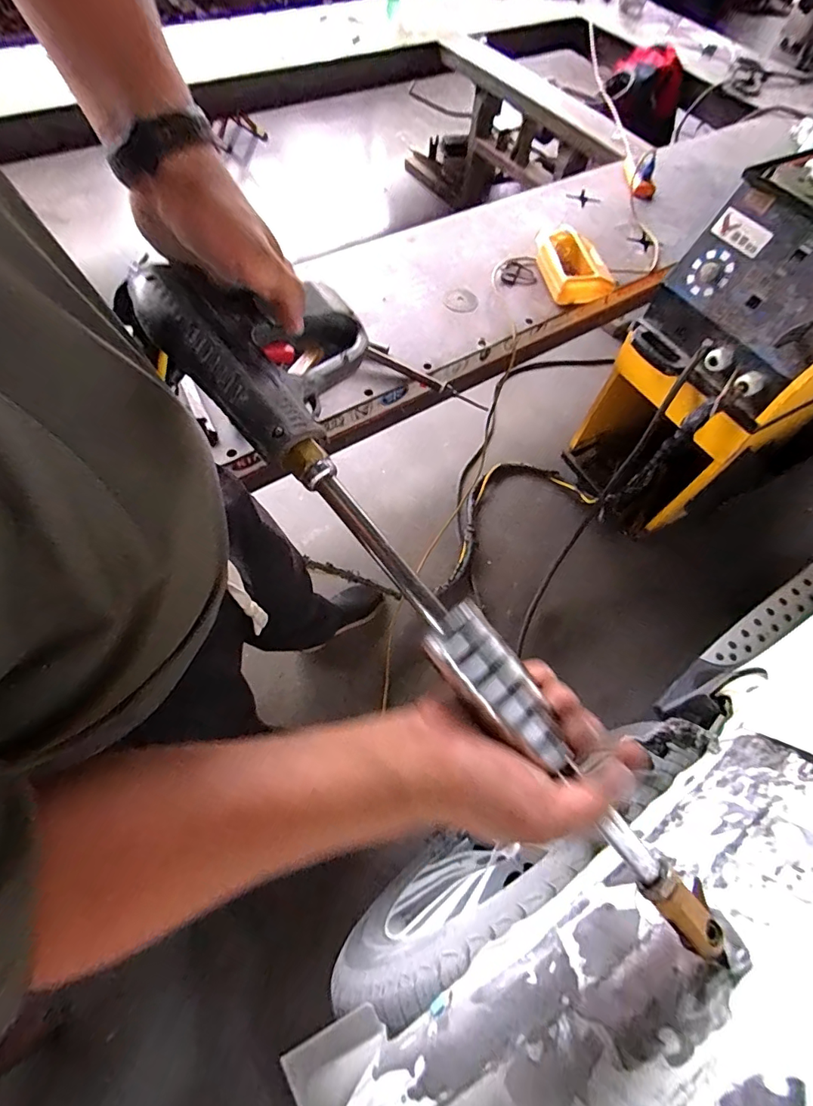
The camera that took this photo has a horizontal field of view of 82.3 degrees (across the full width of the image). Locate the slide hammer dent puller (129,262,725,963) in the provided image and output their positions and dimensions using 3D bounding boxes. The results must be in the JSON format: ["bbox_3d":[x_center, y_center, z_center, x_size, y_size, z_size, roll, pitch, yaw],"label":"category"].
[{"bbox_3d":[0.027,0.000,0.324,0.150,0.065,0.528,-35,82,-20],"label":"slide hammer dent puller"}]

